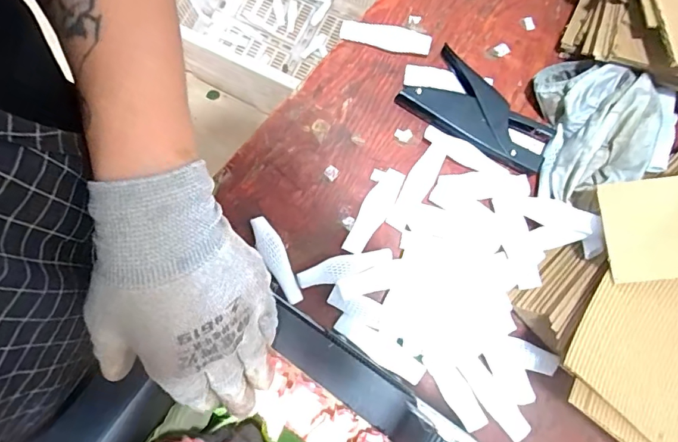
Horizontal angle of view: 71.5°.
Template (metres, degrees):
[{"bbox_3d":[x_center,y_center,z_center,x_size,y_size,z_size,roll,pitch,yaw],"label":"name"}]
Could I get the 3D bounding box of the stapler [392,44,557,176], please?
[{"bbox_3d":[0.137,-0.103,0.462,0.145,0.020,0.070,41,83,5],"label":"stapler"}]

